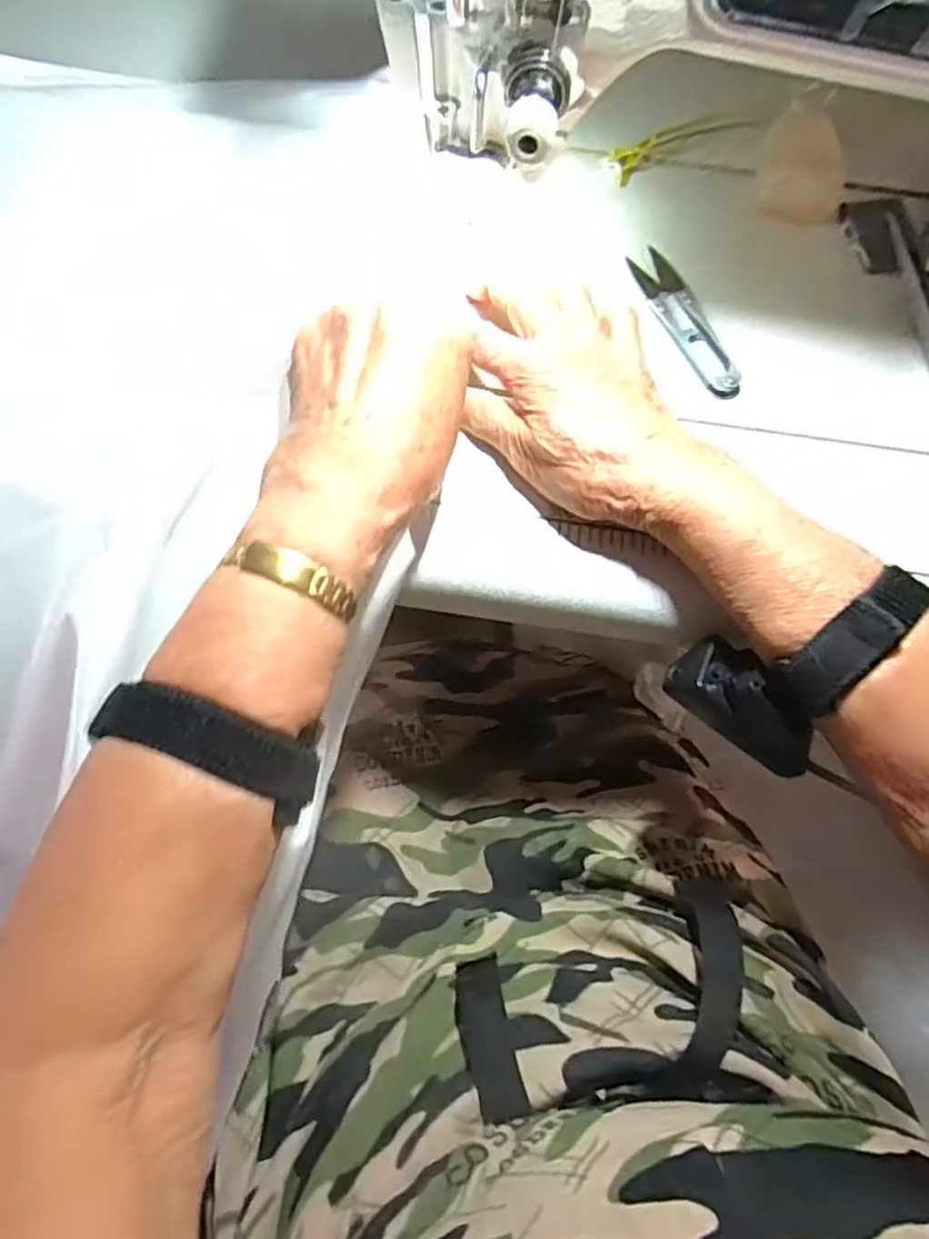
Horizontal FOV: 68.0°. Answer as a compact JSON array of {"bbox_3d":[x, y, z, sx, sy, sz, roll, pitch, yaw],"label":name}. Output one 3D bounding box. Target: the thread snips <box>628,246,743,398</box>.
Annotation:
[{"bbox_3d":[0.116,-0.158,0.361,0.023,0.008,0.098,-20,72,-9],"label":"thread snips"}]

